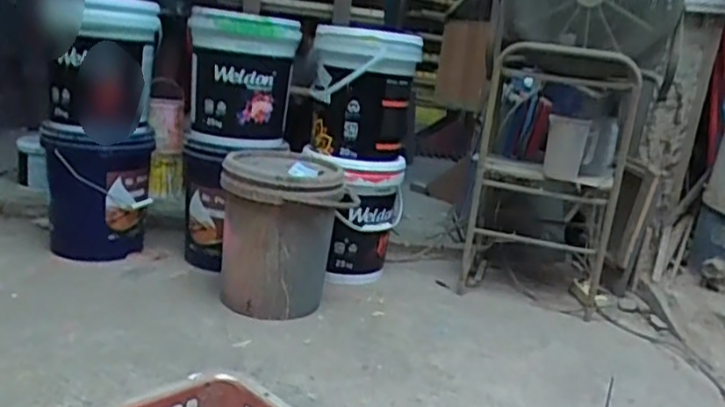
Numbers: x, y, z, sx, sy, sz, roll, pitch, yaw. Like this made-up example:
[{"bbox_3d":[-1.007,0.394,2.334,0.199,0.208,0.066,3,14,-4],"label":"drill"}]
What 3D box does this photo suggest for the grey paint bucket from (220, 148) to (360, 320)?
[{"bbox_3d":[-0.203,0.079,1.717,0.333,0.370,0.297,3,16,-14],"label":"grey paint bucket"}]

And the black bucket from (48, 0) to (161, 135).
[{"bbox_3d":[-0.710,-0.393,1.809,0.267,0.346,0.284,1,16,-21],"label":"black bucket"}]

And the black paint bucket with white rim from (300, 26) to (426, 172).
[{"bbox_3d":[0.000,-0.302,1.884,0.299,0.373,0.283,7,15,-2],"label":"black paint bucket with white rim"}]

